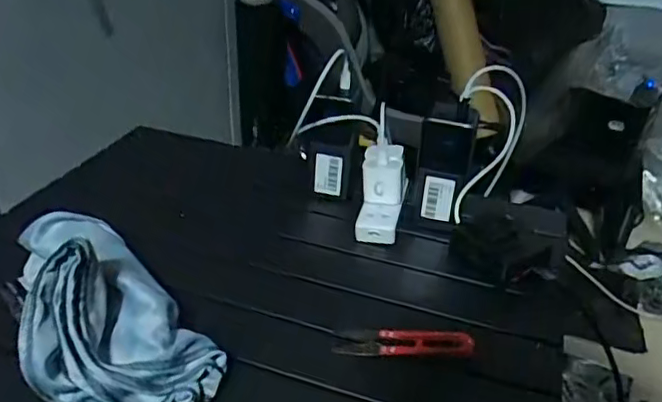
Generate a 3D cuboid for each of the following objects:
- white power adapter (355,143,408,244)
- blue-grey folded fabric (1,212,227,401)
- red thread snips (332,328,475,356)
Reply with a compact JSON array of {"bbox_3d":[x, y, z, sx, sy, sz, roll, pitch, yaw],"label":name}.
[{"bbox_3d":[0.056,-0.009,0.639,0.050,0.081,0.080,6,32,6],"label":"white power adapter"},{"bbox_3d":[-0.181,0.072,0.469,0.127,0.108,0.237,-15,35,-26],"label":"blue-grey folded fabric"},{"bbox_3d":[0.063,0.121,0.499,0.114,0.014,0.027,4,31,3],"label":"red thread snips"}]

